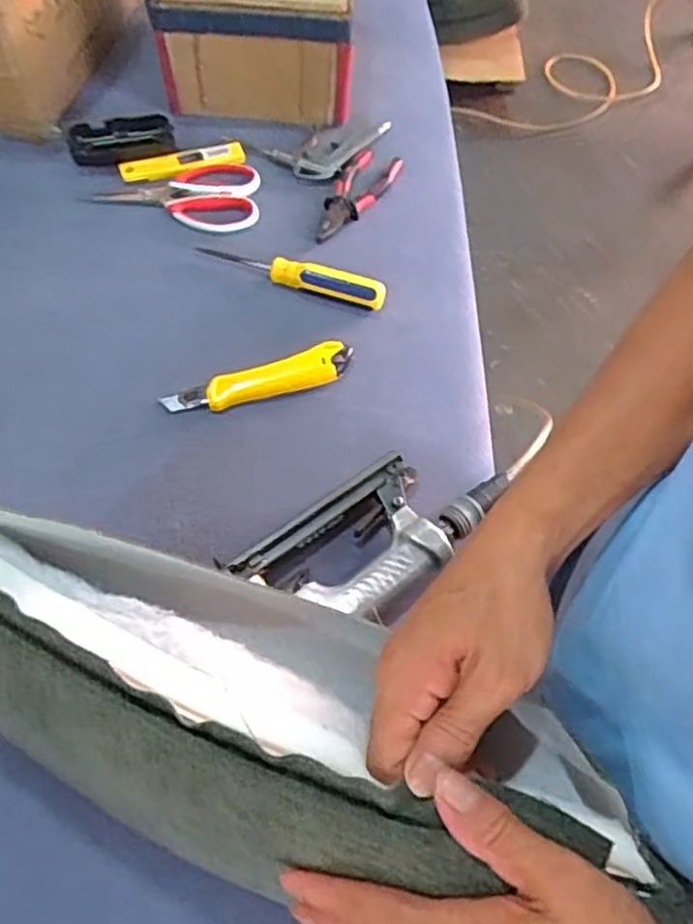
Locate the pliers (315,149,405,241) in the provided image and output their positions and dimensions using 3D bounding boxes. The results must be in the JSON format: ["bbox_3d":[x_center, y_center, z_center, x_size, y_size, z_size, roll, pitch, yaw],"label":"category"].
[{"bbox_3d":[0.006,-0.288,0.754,0.048,0.014,0.153,29,63,14],"label":"pliers"}]

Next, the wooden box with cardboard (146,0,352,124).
[{"bbox_3d":[-0.099,-0.527,0.816,0.214,0.138,0.259,3,60,-1],"label":"wooden box with cardboard"}]

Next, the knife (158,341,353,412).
[{"bbox_3d":[-0.077,-0.072,0.631,0.171,0.022,0.032,-18,62,-12],"label":"knife"}]

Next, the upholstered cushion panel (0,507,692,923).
[{"bbox_3d":[-0.048,0.112,0.330,0.378,0.063,0.127,22,61,3],"label":"upholstered cushion panel"}]

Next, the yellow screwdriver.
[{"bbox_3d":[-0.057,-0.186,0.689,0.195,0.019,0.027,17,61,7],"label":"yellow screwdriver"}]

